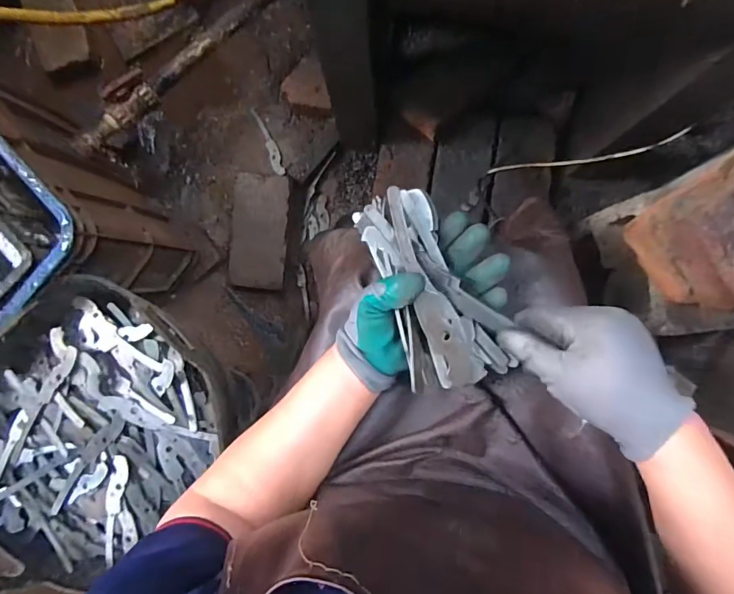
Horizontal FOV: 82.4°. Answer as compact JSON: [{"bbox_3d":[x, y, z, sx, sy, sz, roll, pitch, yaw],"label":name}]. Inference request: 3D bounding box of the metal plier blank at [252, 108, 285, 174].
[{"bbox_3d":[-0.217,-0.347,0.931,0.026,0.004,0.175,-21,80,-4],"label":"metal plier blank"}]

